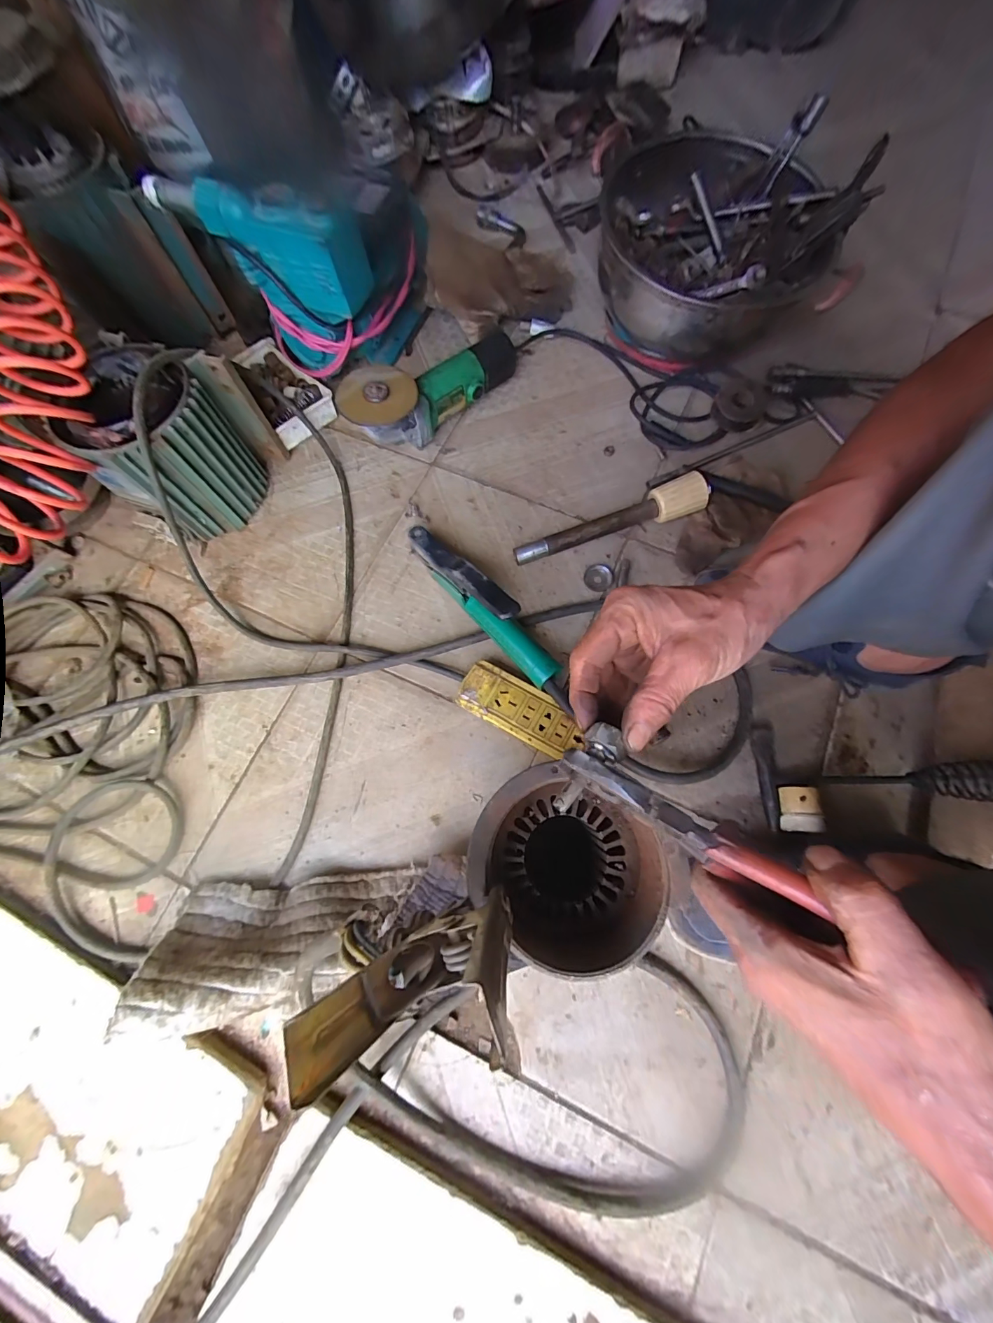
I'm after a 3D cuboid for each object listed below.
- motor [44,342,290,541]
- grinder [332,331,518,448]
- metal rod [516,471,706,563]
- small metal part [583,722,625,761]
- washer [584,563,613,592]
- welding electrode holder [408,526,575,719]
[{"bbox_3d":[-0.398,-0.271,0.530,0.140,0.167,0.176,22,75,8],"label":"motor"},{"bbox_3d":[-0.078,-0.370,0.576,0.296,0.085,0.084,-38,76,-23],"label":"grinder"},{"bbox_3d":[0.145,-0.185,0.542,0.258,0.048,0.045,-16,73,-3],"label":"metal rod"},{"bbox_3d":[0.064,0.048,0.248,0.020,0.009,0.022,0,73,1],"label":"small metal part"},{"bbox_3d":[0.131,-0.108,0.540,0.035,0.008,0.039,10,74,4],"label":"washer"},{"bbox_3d":[-0.010,-0.060,0.485,0.031,0.093,0.278,-40,76,-10],"label":"welding electrode holder"}]

